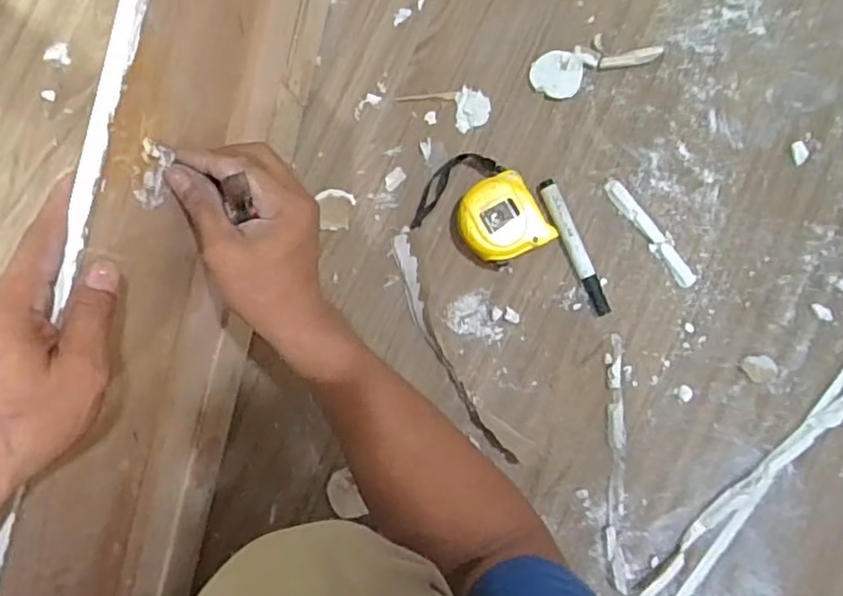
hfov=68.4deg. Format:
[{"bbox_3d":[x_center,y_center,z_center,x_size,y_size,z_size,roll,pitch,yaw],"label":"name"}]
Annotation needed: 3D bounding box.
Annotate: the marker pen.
[{"bbox_3d":[0.148,-0.048,0.598,0.016,0.021,0.138,-24,90,-4],"label":"marker pen"}]

